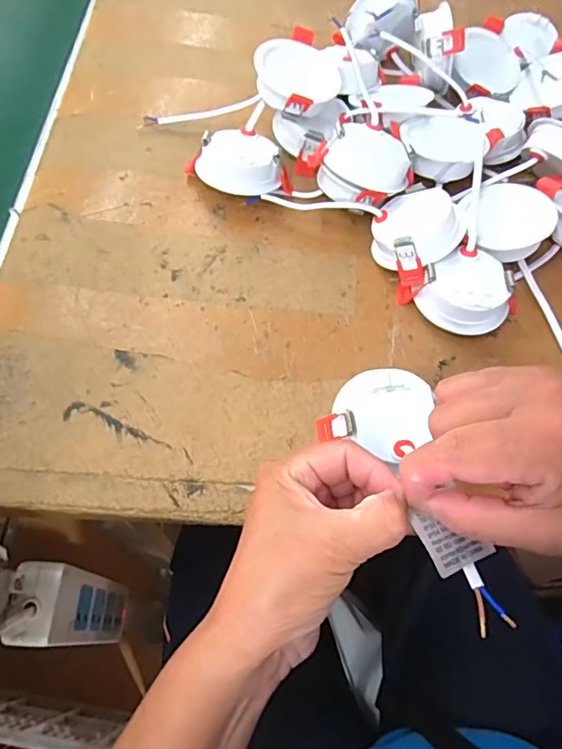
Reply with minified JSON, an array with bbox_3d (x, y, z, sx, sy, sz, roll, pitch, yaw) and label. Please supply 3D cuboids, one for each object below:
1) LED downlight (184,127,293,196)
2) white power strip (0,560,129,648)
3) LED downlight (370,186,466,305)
[{"bbox_3d":[-0.034,-0.174,0.431,0.069,0.038,0.067,1,65,-2],"label":"LED downlight"},{"bbox_3d":[-0.180,0.209,0.466,0.040,0.213,0.059,7,63,1],"label":"white power strip"},{"bbox_3d":[0.102,-0.107,0.400,0.062,0.038,0.080,40,89,21],"label":"LED downlight"}]

